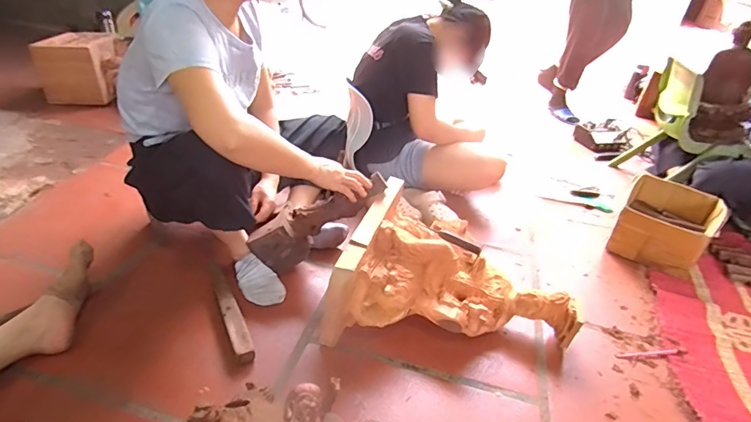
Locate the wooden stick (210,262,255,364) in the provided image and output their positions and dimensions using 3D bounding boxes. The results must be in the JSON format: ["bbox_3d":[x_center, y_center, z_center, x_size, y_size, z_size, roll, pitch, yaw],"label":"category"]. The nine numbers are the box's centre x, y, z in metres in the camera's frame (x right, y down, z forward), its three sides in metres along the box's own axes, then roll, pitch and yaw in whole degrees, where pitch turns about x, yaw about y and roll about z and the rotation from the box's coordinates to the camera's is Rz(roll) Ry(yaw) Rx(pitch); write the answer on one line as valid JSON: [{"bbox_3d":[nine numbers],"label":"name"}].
[{"bbox_3d":[-0.335,0.215,0.996,0.038,0.034,0.313,-13,36,-27],"label":"wooden stick"}]

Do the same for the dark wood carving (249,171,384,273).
[{"bbox_3d":[-0.136,0.018,1.112,0.361,0.122,0.100,-32,38,0],"label":"dark wood carving"}]

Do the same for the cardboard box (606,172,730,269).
[{"bbox_3d":[0.916,0.034,1.397,0.258,0.153,0.358,25,37,28],"label":"cardboard box"}]

